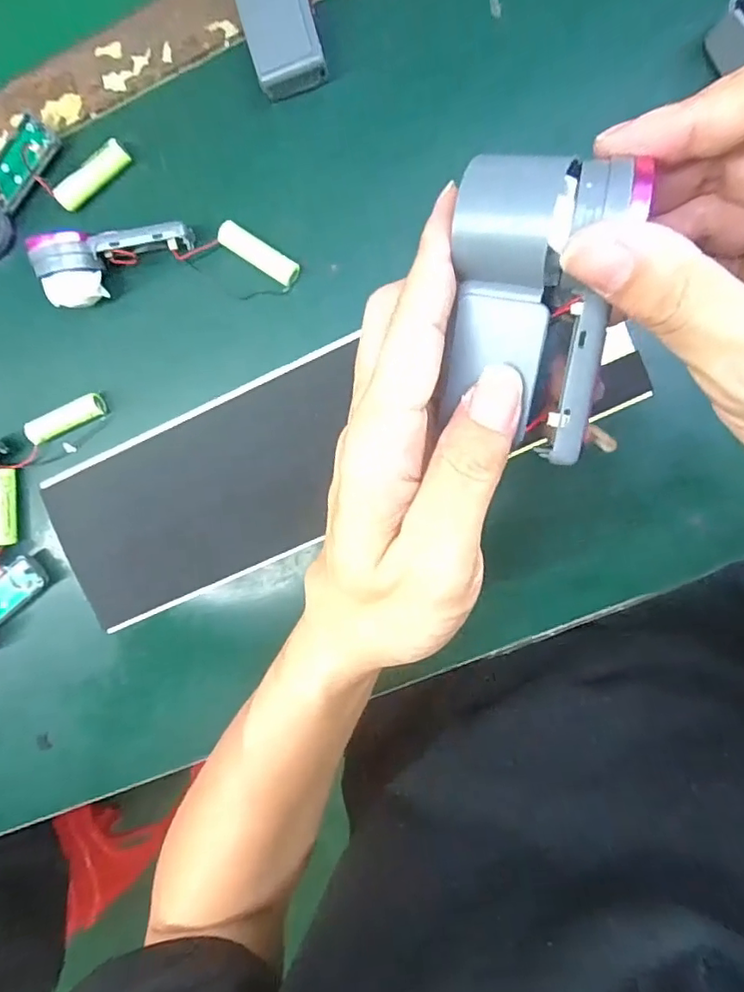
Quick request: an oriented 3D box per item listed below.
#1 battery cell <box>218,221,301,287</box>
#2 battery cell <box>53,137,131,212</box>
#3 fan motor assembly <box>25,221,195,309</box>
[{"bbox_3d":[-0.067,-0.144,0.336,0.050,0.012,0.015,33,98,2],"label":"battery cell"},{"bbox_3d":[-0.168,-0.193,0.341,0.050,0.013,0.014,-41,90,8],"label":"battery cell"},{"bbox_3d":[-0.150,-0.137,0.335,0.087,0.036,0.037,-10,94,6],"label":"fan motor assembly"}]

